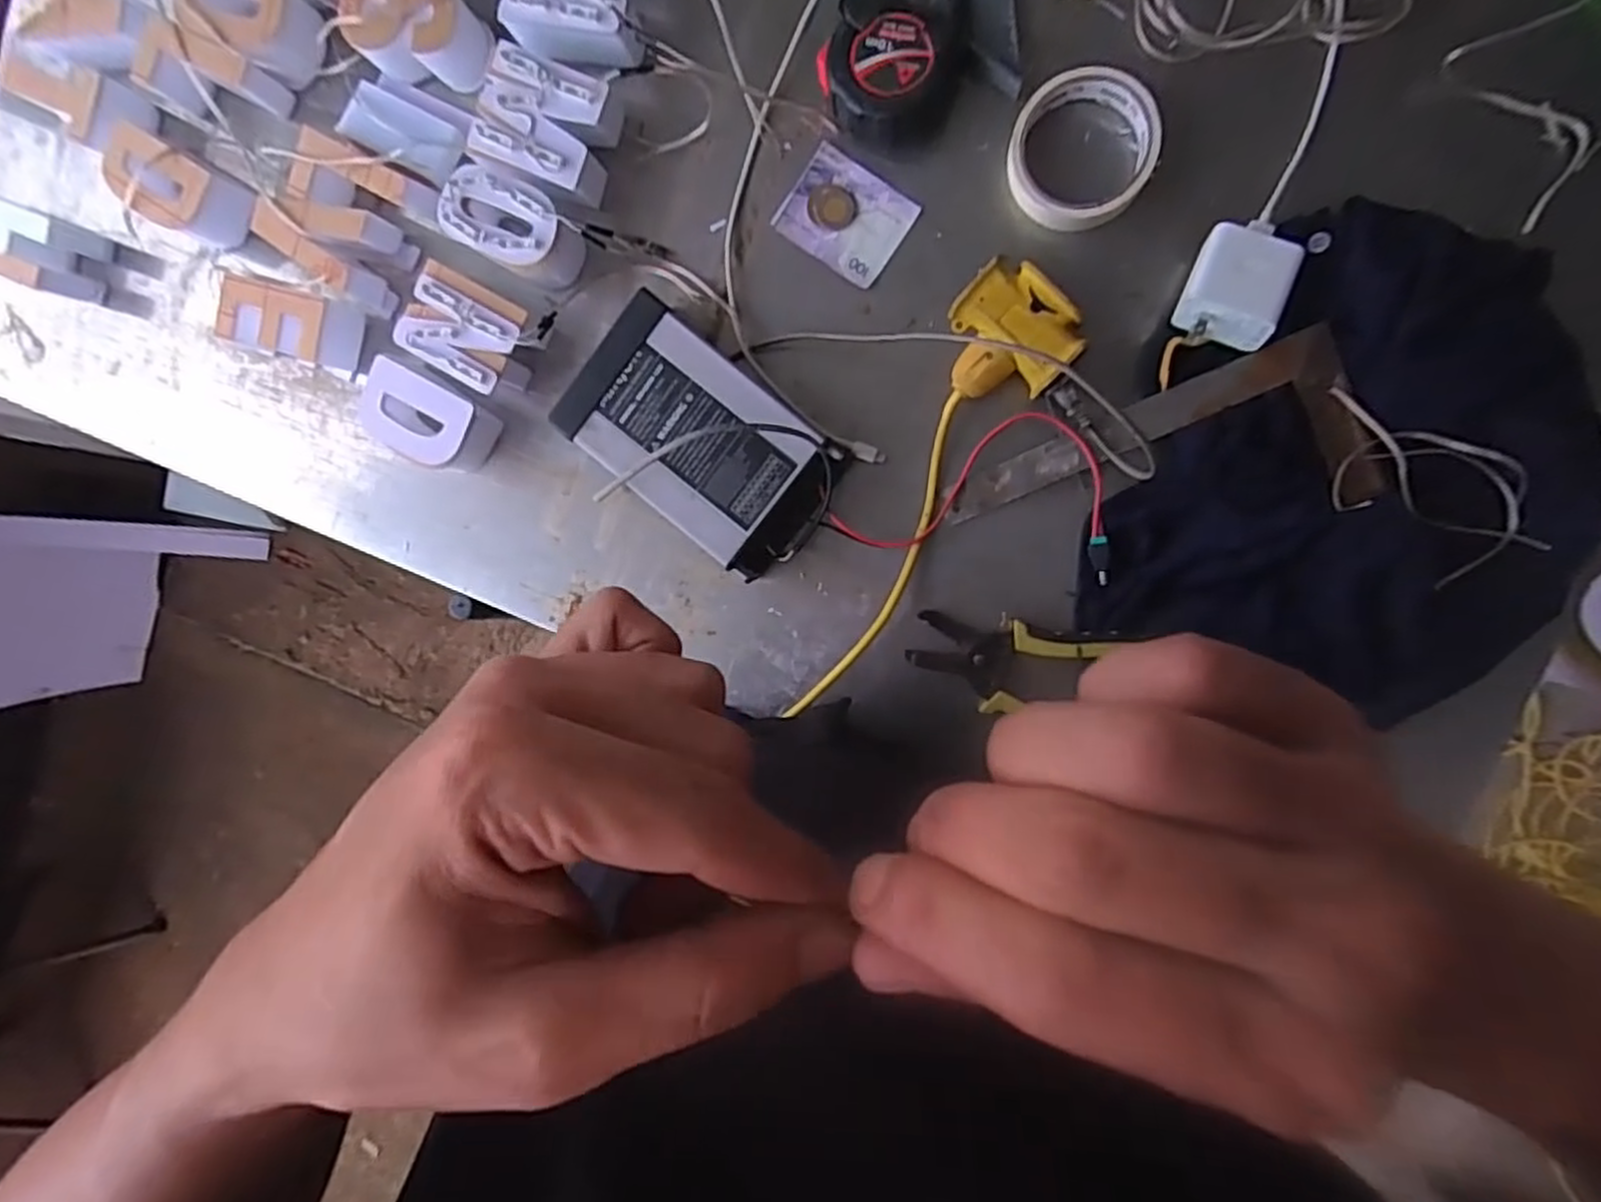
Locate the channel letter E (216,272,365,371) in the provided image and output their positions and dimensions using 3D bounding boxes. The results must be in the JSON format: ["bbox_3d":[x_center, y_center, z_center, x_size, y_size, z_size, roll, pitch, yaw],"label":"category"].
[{"bbox_3d":[-0.375,-0.204,0.575,0.083,0.049,0.046,16,95,7],"label":"channel letter E"}]

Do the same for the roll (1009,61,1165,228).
[{"bbox_3d":[0.182,-0.290,0.502,0.091,0.029,0.096,1,97,7],"label":"roll"}]

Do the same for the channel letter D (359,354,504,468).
[{"bbox_3d":[-0.267,-0.132,0.559,0.086,0.039,0.066,23,99,4],"label":"channel letter D"}]

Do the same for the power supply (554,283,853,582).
[{"bbox_3d":[-0.070,-0.111,0.537,0.194,0.046,0.111,39,99,1],"label":"power supply"}]

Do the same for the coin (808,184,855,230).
[{"bbox_3d":[0.022,-0.274,0.540,0.032,0.004,0.029,8,97,6],"label":"coin"}]

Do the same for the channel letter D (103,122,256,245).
[{"bbox_3d":[-0.461,-0.305,0.582,0.089,0.046,0.058,25,99,4],"label":"channel letter D"}]

